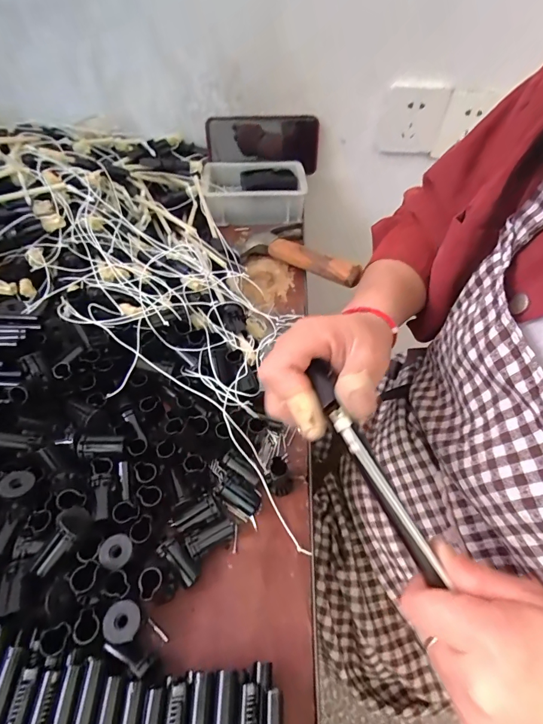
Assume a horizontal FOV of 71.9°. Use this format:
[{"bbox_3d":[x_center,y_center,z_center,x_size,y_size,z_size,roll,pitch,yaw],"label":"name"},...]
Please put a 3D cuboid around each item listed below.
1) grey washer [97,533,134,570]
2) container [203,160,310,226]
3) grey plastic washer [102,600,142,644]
[{"bbox_3d":[-0.107,0.130,0.256,0.023,0.004,0.021,1,52,-1],"label":"grey washer"},{"bbox_3d":[-0.026,-0.253,0.554,0.150,0.054,0.107,3,52,1],"label":"container"},{"bbox_3d":[-0.093,0.160,0.231,0.021,0.004,0.021,-14,53,-12],"label":"grey plastic washer"}]

